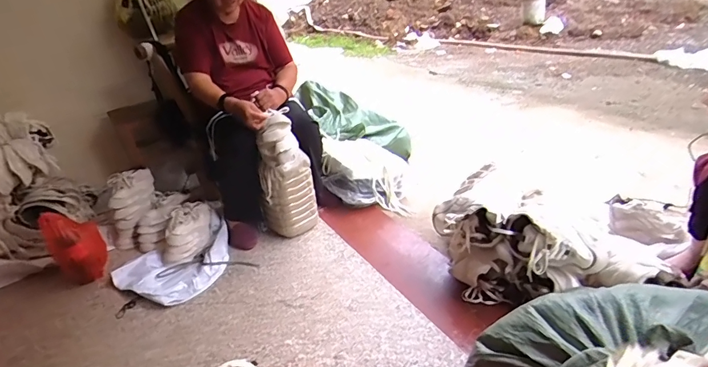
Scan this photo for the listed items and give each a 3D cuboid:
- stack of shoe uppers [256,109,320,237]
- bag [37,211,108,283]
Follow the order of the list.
[{"bbox_3d":[-0.242,-0.017,1.503,0.136,0.445,0.161,18,37,38],"label":"stack of shoe uppers"},{"bbox_3d":[-0.954,0.217,1.424,0.113,0.257,0.153,20,39,40],"label":"bag"}]

